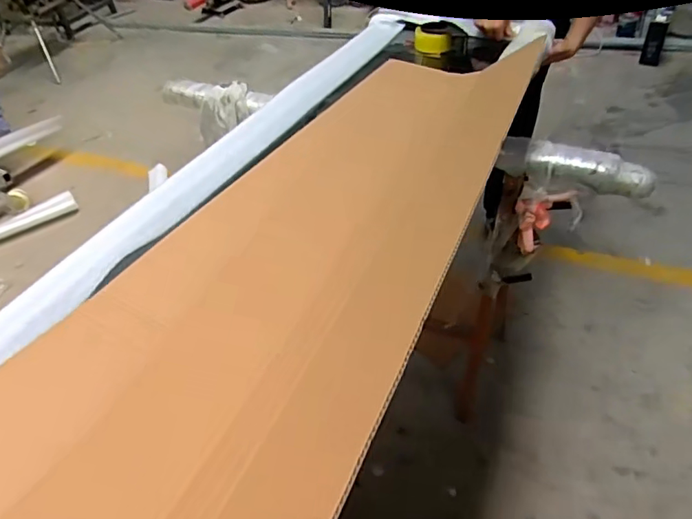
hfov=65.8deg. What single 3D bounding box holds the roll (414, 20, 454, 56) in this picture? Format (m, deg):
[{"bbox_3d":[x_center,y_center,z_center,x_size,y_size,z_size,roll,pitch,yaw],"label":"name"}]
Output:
[{"bbox_3d":[0.243,-0.622,1.495,0.104,0.046,0.110,2,42,10],"label":"roll"}]

